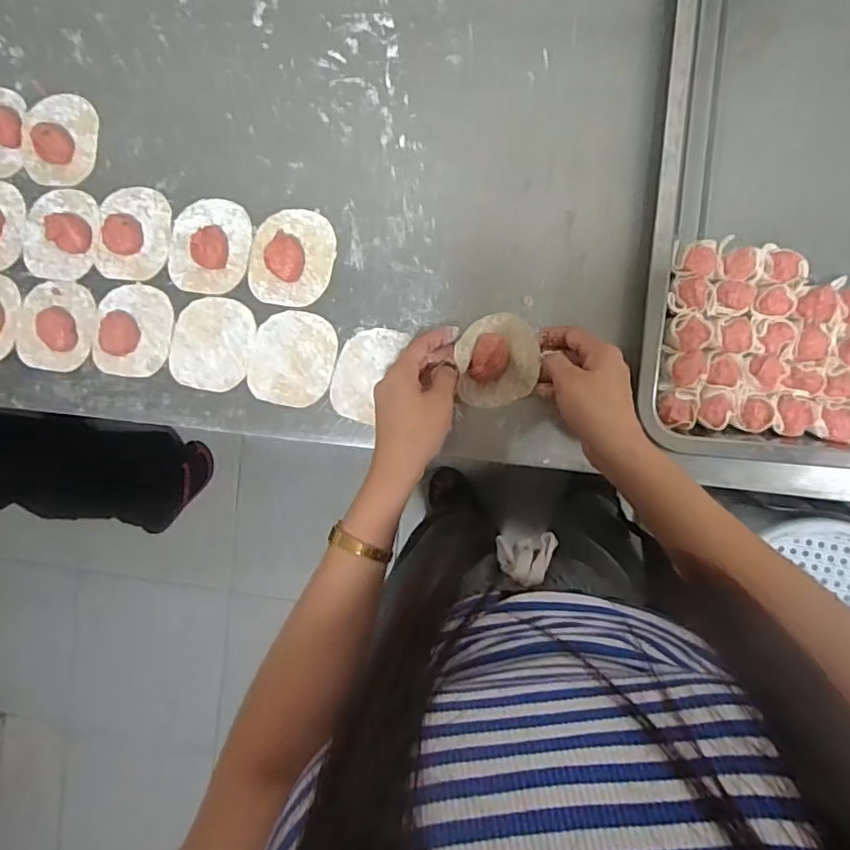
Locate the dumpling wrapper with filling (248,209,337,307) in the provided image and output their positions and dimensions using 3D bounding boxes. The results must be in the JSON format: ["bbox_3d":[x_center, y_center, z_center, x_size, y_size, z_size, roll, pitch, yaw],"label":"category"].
[{"bbox_3d":[-0.124,-0.154,0.525,0.078,0.024,0.086,11,92,5],"label":"dumpling wrapper with filling"}]

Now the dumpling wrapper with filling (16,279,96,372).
[{"bbox_3d":[-0.361,-0.097,0.556,0.080,0.021,0.085,6,92,6],"label":"dumpling wrapper with filling"}]

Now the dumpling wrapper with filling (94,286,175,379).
[{"bbox_3d":[-0.282,-0.090,0.551,0.079,0.015,0.086,0,91,6],"label":"dumpling wrapper with filling"}]

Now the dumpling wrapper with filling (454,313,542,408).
[{"bbox_3d":[0.063,-0.057,0.501,0.068,0.028,0.079,-6,91,6],"label":"dumpling wrapper with filling"}]

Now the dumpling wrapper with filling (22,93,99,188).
[{"bbox_3d":[-0.354,-0.276,0.557,0.072,0.016,0.089,4,92,6],"label":"dumpling wrapper with filling"}]

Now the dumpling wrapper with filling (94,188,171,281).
[{"bbox_3d":[-0.281,-0.183,0.551,0.073,0.014,0.086,6,92,6],"label":"dumpling wrapper with filling"}]

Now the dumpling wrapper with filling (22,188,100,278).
[{"bbox_3d":[-0.353,-0.184,0.557,0.074,0.017,0.085,10,92,5],"label":"dumpling wrapper with filling"}]

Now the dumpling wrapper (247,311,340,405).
[{"bbox_3d":[-0.123,-0.062,0.539,0.078,0.004,0.085,14,92,5],"label":"dumpling wrapper"}]

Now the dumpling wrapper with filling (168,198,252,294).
[{"bbox_3d":[-0.203,-0.168,0.536,0.076,0.030,0.087,11,92,5],"label":"dumpling wrapper with filling"}]

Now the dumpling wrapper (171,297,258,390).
[{"bbox_3d":[-0.201,-0.076,0.547,0.076,0.004,0.085,11,92,5],"label":"dumpling wrapper"}]

